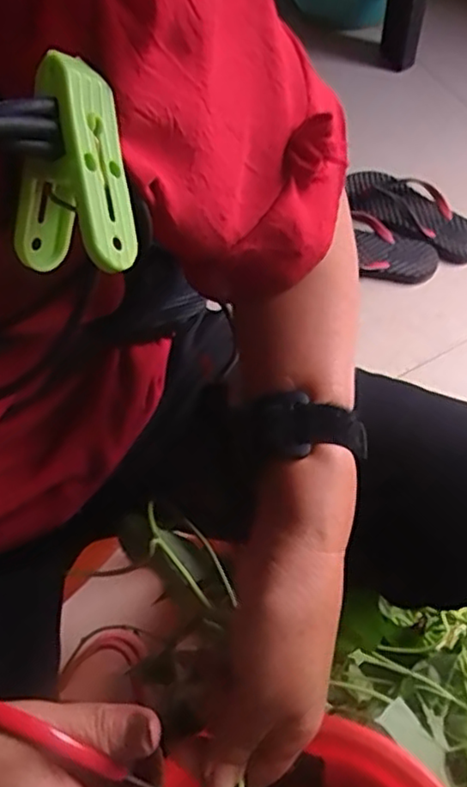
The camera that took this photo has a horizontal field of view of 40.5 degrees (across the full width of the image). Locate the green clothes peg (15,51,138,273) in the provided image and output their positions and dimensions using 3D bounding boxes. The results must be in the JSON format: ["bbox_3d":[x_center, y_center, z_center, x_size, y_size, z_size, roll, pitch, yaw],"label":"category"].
[{"bbox_3d":[-0.046,-0.057,0.175,0.036,0.018,0.051,-8,98,38],"label":"green clothes peg"}]

